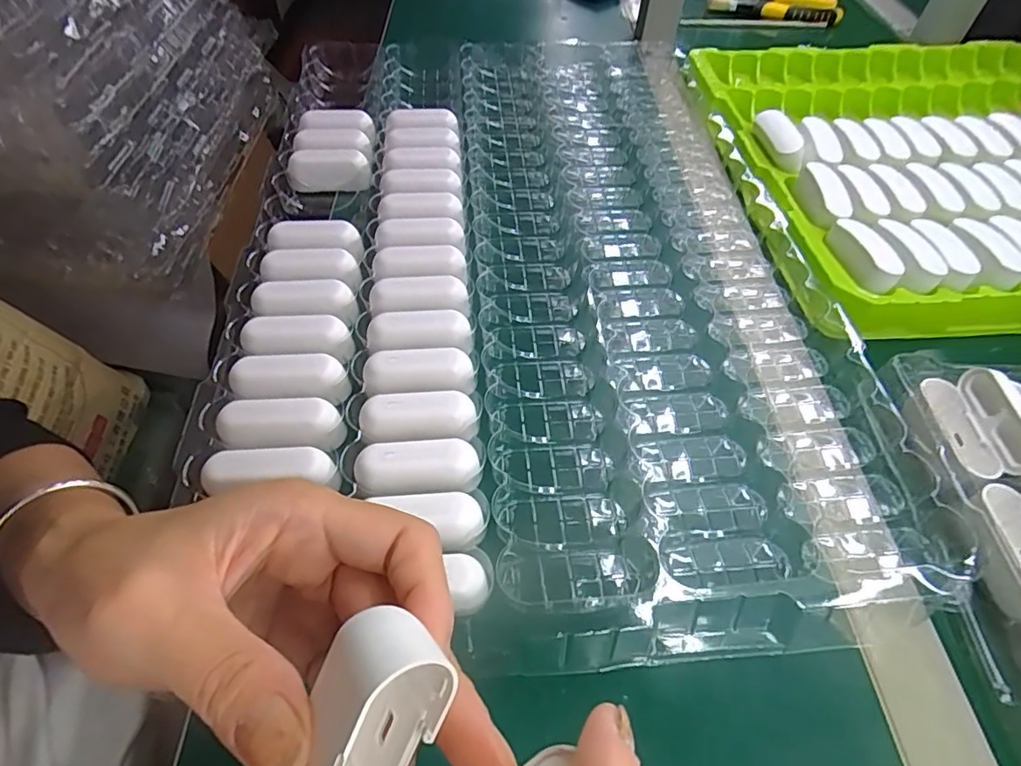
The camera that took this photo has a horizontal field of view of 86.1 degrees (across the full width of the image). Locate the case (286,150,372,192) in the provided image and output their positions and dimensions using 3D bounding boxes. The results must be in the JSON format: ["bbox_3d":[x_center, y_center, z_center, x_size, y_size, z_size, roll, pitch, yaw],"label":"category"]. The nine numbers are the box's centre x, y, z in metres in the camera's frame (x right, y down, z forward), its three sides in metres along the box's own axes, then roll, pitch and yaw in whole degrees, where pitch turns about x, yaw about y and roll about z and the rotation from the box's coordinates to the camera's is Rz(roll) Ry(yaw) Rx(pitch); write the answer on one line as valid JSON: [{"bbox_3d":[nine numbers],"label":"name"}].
[{"bbox_3d":[-0.148,-0.174,0.448,0.066,0.027,0.022,-3,53,-5],"label":"case"}]

